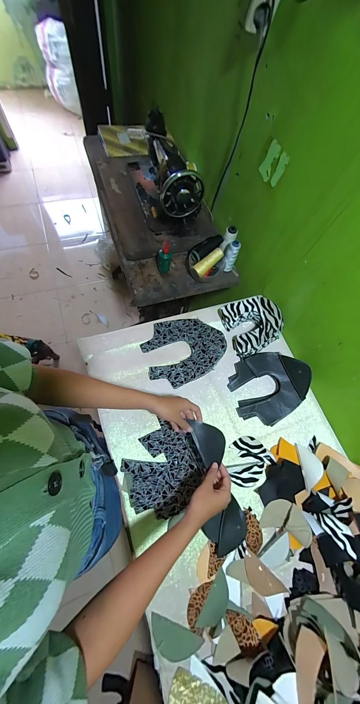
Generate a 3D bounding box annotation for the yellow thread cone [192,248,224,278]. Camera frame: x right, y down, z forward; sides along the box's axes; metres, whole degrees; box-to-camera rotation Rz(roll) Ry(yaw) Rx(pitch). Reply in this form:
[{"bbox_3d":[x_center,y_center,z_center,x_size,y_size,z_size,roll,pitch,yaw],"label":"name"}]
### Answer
[{"bbox_3d":[0.096,-0.296,0.786,0.112,0.039,0.041,-38,74,2],"label":"yellow thread cone"}]

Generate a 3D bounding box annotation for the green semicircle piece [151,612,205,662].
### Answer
[{"bbox_3d":[-0.013,0.585,0.477,0.110,0.007,0.050,23,67,2],"label":"green semicircle piece"}]

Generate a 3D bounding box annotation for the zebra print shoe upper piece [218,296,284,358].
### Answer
[{"bbox_3d":[0.231,-0.086,0.732,0.161,0.076,0.164,-18,71,-15],"label":"zebra print shoe upper piece"}]

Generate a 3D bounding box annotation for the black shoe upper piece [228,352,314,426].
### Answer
[{"bbox_3d":[0.261,0.093,0.678,0.231,0.051,0.196,-19,72,-14],"label":"black shoe upper piece"}]

